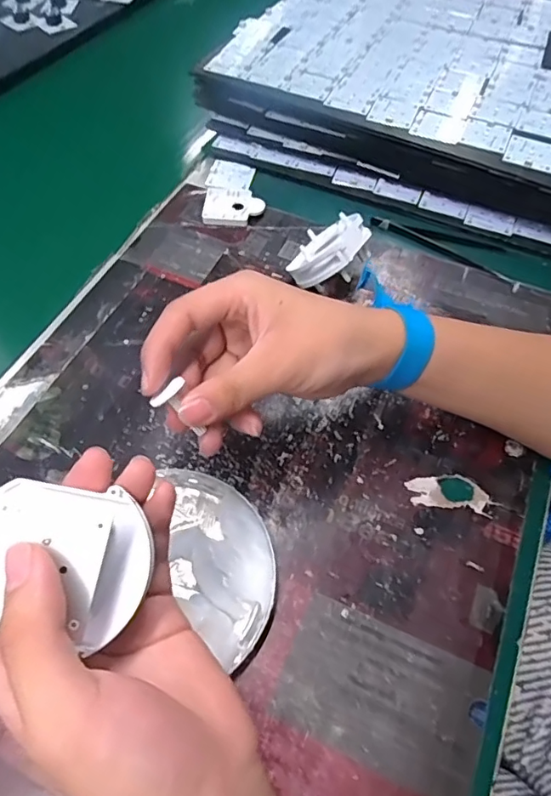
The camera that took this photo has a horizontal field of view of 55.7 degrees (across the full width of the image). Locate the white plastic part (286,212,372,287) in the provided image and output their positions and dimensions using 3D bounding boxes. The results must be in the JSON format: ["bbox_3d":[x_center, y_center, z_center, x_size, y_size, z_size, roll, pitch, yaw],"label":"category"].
[{"bbox_3d":[0.047,-0.119,0.421,0.058,0.035,0.065,-2,46,43],"label":"white plastic part"}]

